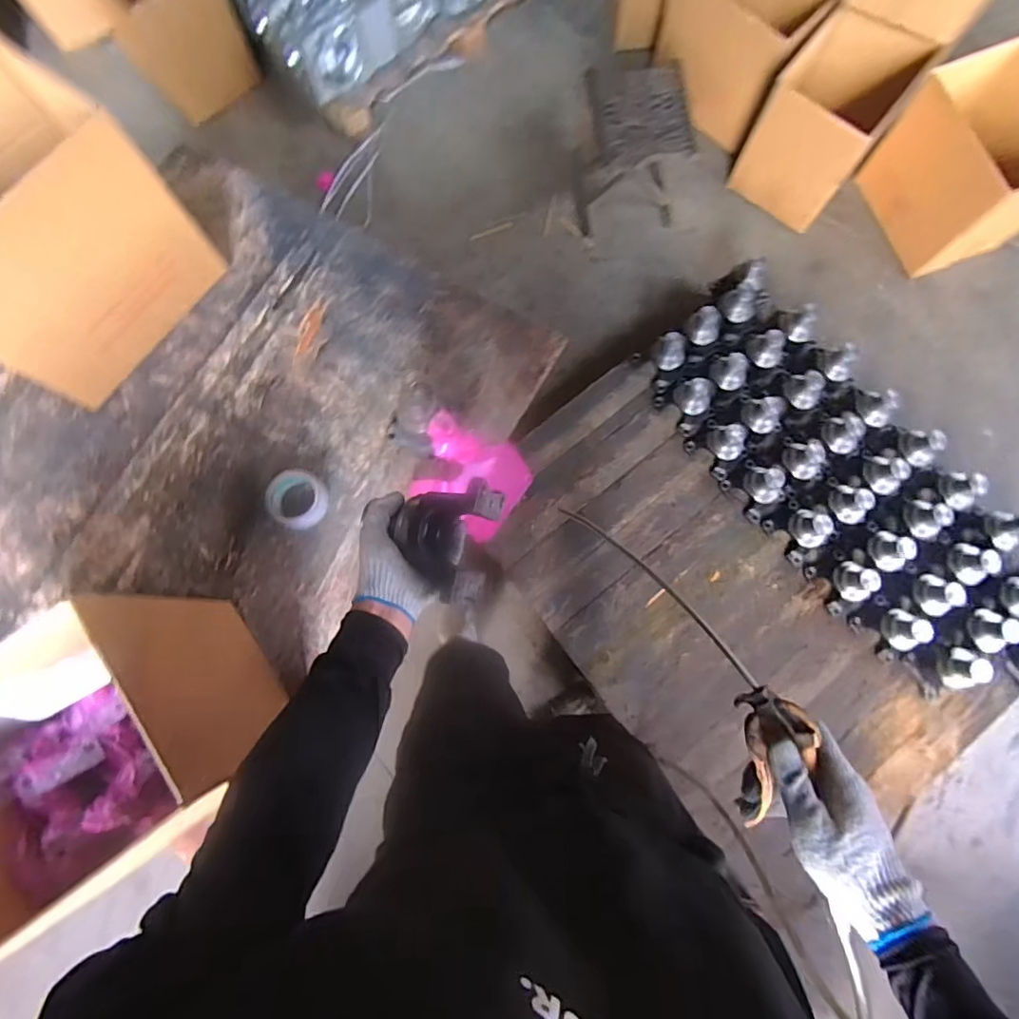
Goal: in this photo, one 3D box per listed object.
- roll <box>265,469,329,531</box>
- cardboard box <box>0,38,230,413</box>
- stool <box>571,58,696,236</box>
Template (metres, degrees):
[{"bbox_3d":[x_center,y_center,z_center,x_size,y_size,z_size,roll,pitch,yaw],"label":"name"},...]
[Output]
[{"bbox_3d":[-0.391,-0.018,0.984,0.105,0.040,0.105,0,79,1],"label":"roll"},{"bbox_3d":[-0.814,-0.456,0.925,0.282,0.347,0.396,31,81,7],"label":"cardboard box"},{"bbox_3d":[0.348,-1.041,1.560,0.284,0.296,0.295,-3,79,1],"label":"stool"}]

